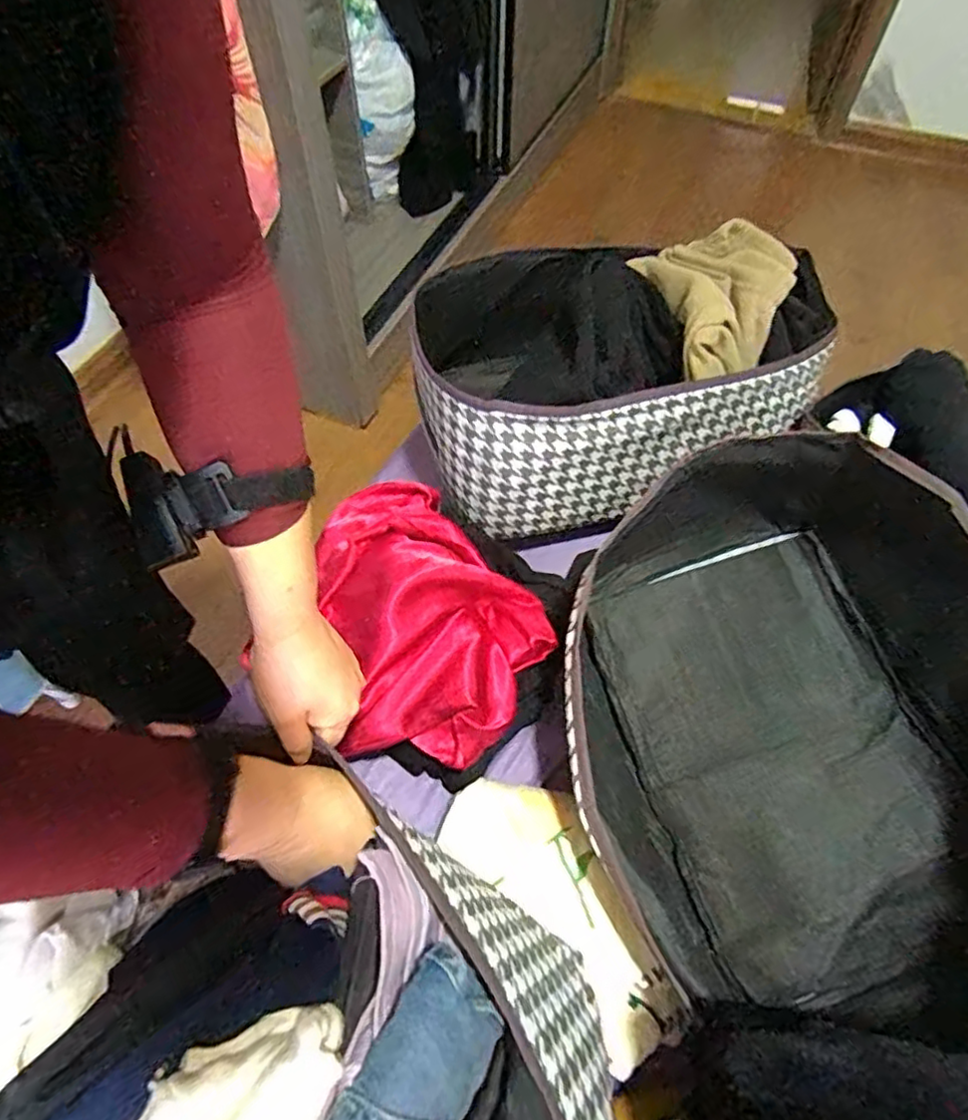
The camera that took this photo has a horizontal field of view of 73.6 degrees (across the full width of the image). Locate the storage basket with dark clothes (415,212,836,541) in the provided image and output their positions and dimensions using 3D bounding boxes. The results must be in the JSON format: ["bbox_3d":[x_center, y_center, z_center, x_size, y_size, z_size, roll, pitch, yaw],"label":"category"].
[{"bbox_3d":[0.161,-0.241,0.730,0.481,0.179,0.327,-13,59,-9],"label":"storage basket with dark clothes"}]

